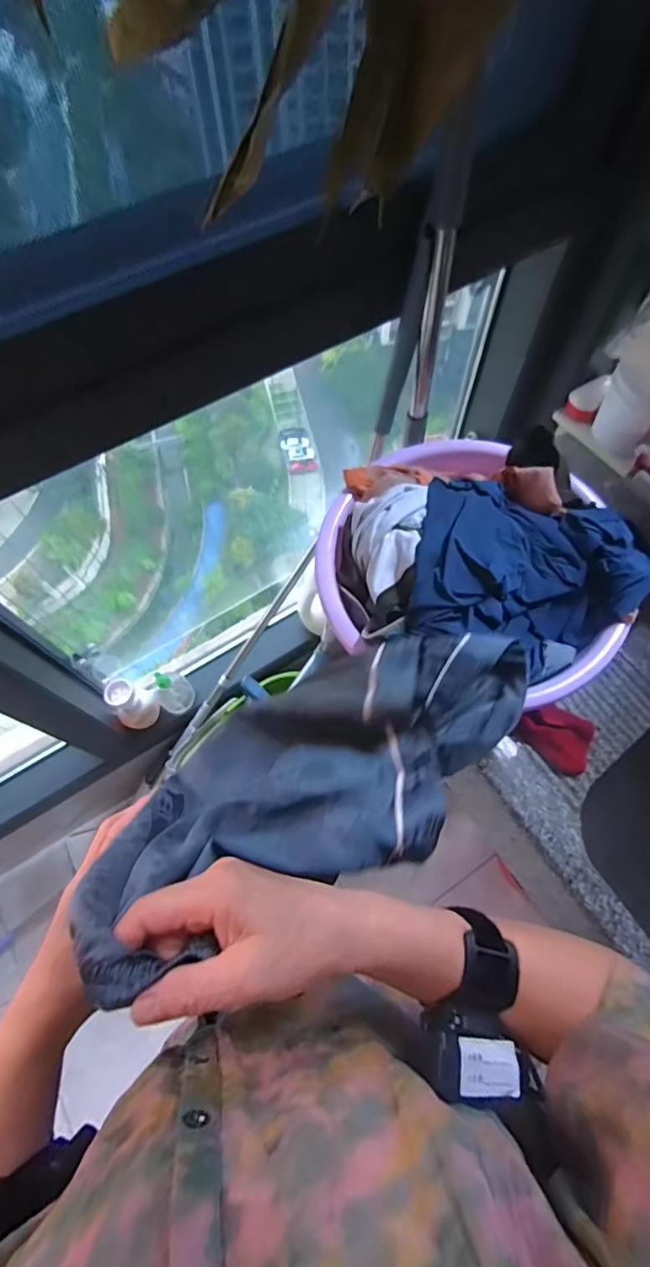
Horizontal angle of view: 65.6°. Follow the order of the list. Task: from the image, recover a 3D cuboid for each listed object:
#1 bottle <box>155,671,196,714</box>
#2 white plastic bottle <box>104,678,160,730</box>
[{"bbox_3d":[-0.368,0.134,1.216,0.071,0.149,0.089,26,68,11],"label":"bottle"},{"bbox_3d":[-0.447,0.161,1.165,0.090,0.137,0.085,0,66,0],"label":"white plastic bottle"}]

